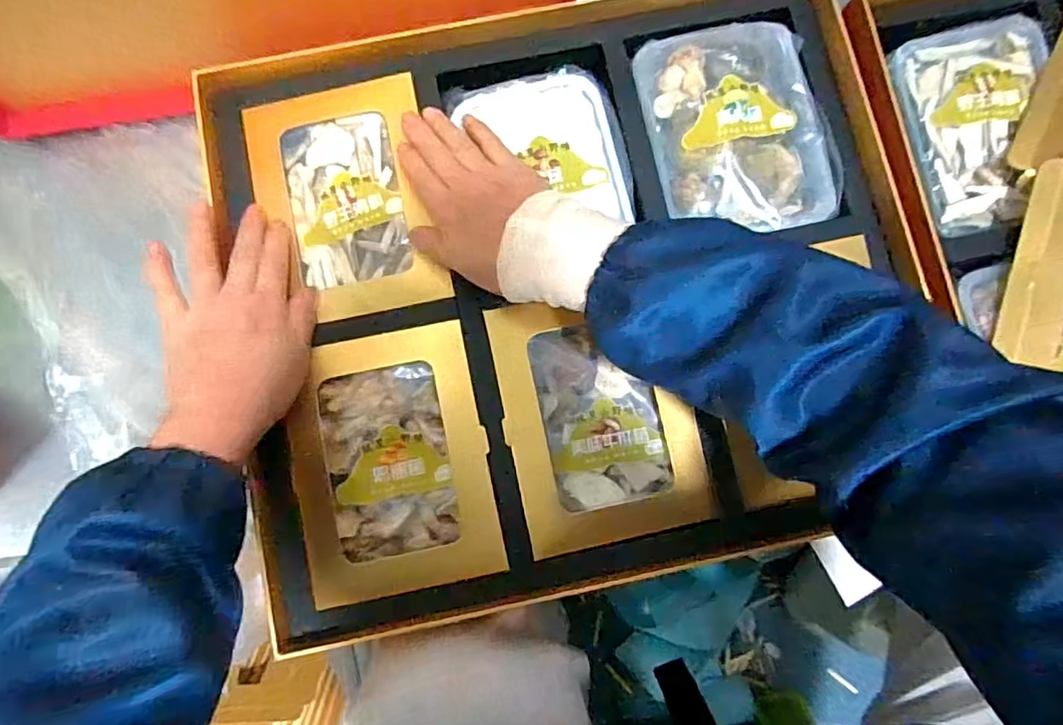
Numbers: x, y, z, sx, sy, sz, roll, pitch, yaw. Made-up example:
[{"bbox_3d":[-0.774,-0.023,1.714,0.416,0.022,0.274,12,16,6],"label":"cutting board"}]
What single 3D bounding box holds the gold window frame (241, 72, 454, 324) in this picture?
[{"bbox_3d":[-0.138,-0.120,0.433,0.129,0.018,0.179,-11,83,-3],"label":"gold window frame"}]

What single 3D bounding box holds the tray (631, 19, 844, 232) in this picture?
[{"bbox_3d":[0.159,-0.180,0.446,0.128,0.026,0.164,-14,83,-3],"label":"tray"}]

